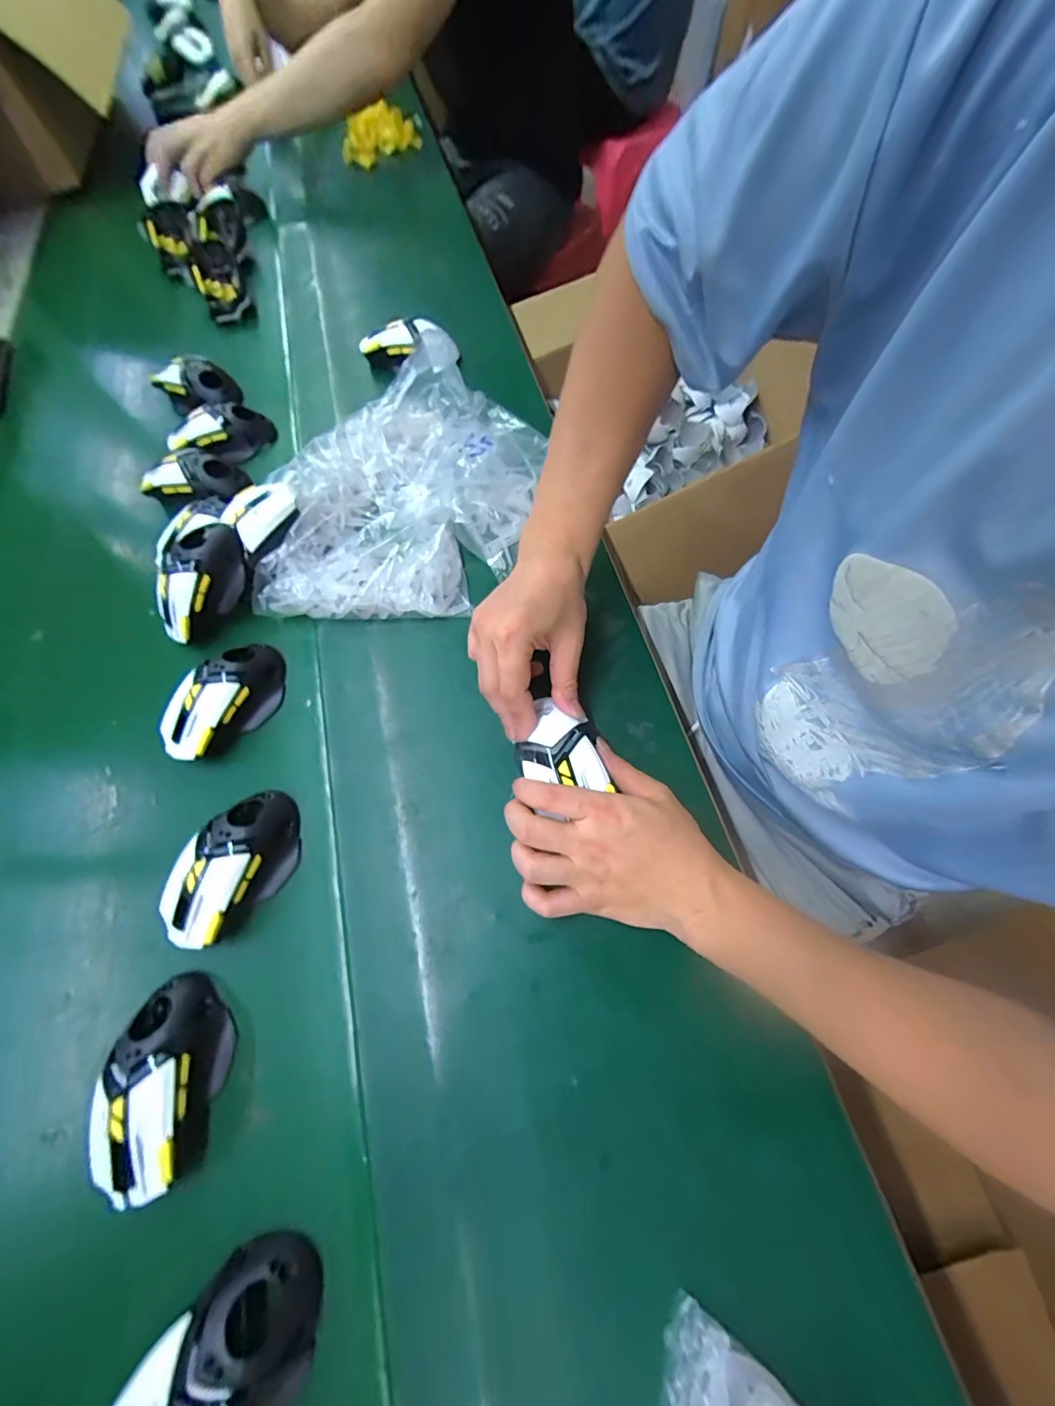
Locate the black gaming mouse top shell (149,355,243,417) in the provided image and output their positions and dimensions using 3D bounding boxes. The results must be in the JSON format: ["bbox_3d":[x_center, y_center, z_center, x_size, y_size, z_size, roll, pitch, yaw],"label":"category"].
[{"bbox_3d":[-0.428,-0.411,0.590,0.090,0.040,0.080,-32,69,-9],"label":"black gaming mouse top shell"}]

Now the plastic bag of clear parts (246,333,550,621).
[{"bbox_3d":[-0.125,-0.220,0.455,0.264,0.085,0.280,7,68,6],"label":"plastic bag of clear parts"}]

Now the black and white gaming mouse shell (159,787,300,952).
[{"bbox_3d":[-0.229,0.127,0.358,0.071,0.045,0.118,30,73,15],"label":"black and white gaming mouse shell"}]

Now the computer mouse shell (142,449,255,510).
[{"bbox_3d":[-0.379,-0.261,0.527,0.103,0.041,0.070,2,68,4],"label":"computer mouse shell"}]

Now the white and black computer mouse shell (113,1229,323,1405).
[{"bbox_3d":[-0.172,0.369,0.249,0.118,0.033,0.069,-42,71,-13],"label":"white and black computer mouse shell"}]

